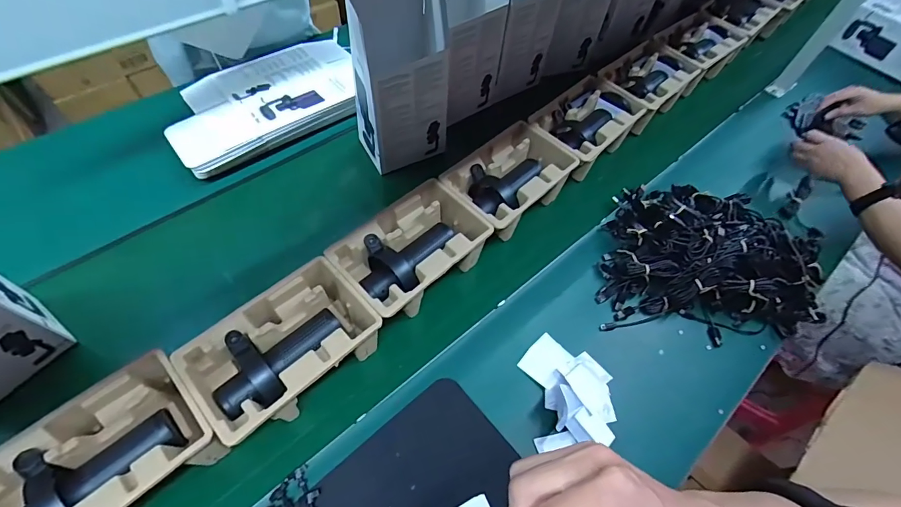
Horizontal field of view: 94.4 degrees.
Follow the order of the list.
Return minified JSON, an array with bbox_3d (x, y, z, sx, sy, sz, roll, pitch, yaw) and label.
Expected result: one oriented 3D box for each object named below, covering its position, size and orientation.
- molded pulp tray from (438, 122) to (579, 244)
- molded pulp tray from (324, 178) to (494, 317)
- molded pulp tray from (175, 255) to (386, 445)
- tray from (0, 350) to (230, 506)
[{"bbox_3d":[0.102,-0.123,0.766,0.150,0.097,0.230,42,65,18],"label":"molded pulp tray"},{"bbox_3d":[-0.060,-0.002,0.672,0.227,0.094,0.148,-40,70,-23],"label":"molded pulp tray"},{"bbox_3d":[-0.220,0.133,0.578,0.228,0.100,0.154,-38,69,-23],"label":"molded pulp tray"},{"bbox_3d":[-0.398,0.242,0.482,0.147,0.084,0.226,41,65,18],"label":"tray"}]

